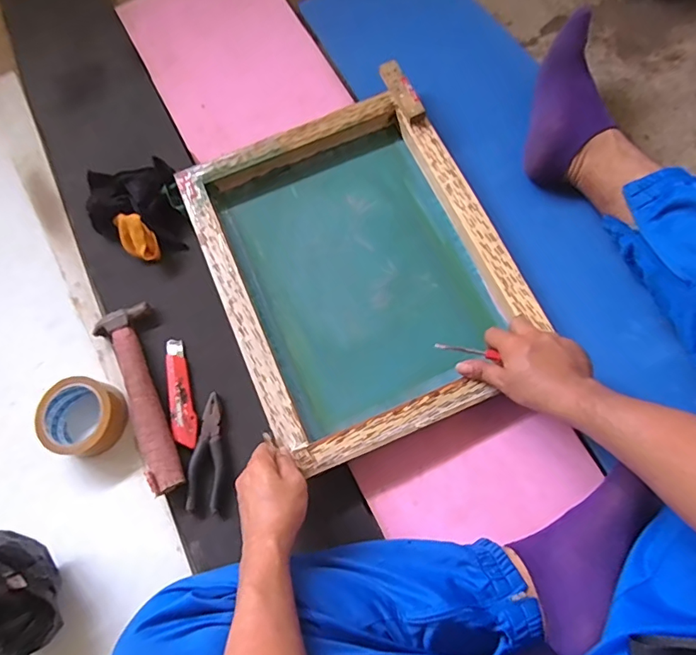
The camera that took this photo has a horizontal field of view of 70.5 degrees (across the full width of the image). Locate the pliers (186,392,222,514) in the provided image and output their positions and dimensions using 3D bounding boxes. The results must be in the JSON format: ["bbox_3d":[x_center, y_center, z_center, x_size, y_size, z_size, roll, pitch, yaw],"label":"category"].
[{"bbox_3d":[-0.184,0.161,0.644,0.039,0.011,0.146,0,73,5],"label":"pliers"}]

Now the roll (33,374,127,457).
[{"bbox_3d":[-0.356,0.117,0.657,0.099,0.054,0.098,-1,72,5],"label":"roll"}]

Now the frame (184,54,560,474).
[{"bbox_3d":[0.010,-0.089,0.676,0.365,0.066,0.462,-23,74,-8],"label":"frame"}]

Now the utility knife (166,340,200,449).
[{"bbox_3d":[-0.229,0.087,0.674,0.032,0.009,0.150,-16,72,0],"label":"utility knife"}]

